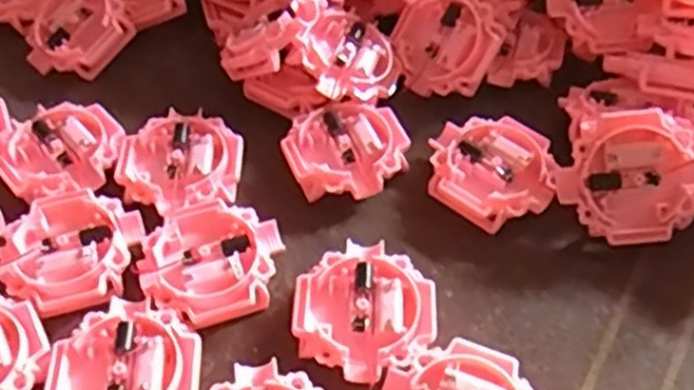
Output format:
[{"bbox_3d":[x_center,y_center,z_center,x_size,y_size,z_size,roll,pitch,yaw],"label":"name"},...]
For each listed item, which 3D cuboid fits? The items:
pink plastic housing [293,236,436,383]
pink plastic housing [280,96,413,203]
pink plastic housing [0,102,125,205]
[{"bbox_3d":[0.007,0.046,0.280,0.051,0.016,0.053,0,53,1],"label":"pink plastic housing"},{"bbox_3d":[0.000,-0.020,0.327,0.052,0.014,0.048,0,53,1],"label":"pink plastic housing"},{"bbox_3d":[-0.126,-0.019,0.325,0.052,0.011,0.048,-38,61,-24],"label":"pink plastic housing"}]

